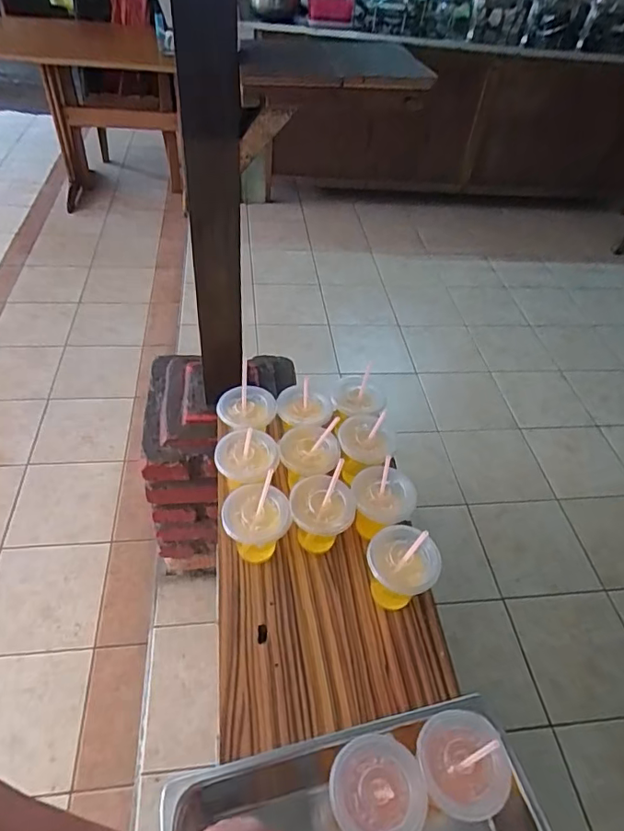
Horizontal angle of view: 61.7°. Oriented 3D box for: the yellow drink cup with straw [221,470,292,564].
[{"bbox_3d":[-0.075,0.140,0.711,0.087,0.133,0.085,4,46,-4],"label":"yellow drink cup with straw"}]

